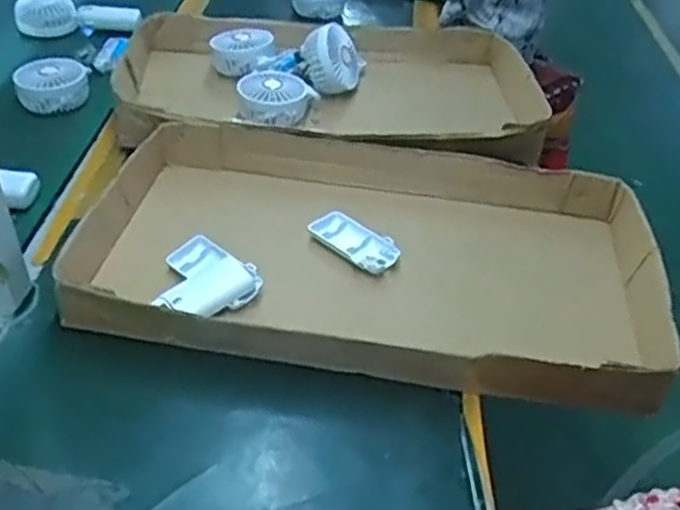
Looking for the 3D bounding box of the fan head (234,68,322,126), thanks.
[{"bbox_3d":[-0.083,-0.200,0.918,0.090,0.039,0.096,34,46,28],"label":"fan head"}]

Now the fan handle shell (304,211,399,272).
[{"bbox_3d":[0.014,-0.013,0.730,0.094,0.015,0.048,30,47,31],"label":"fan handle shell"}]

